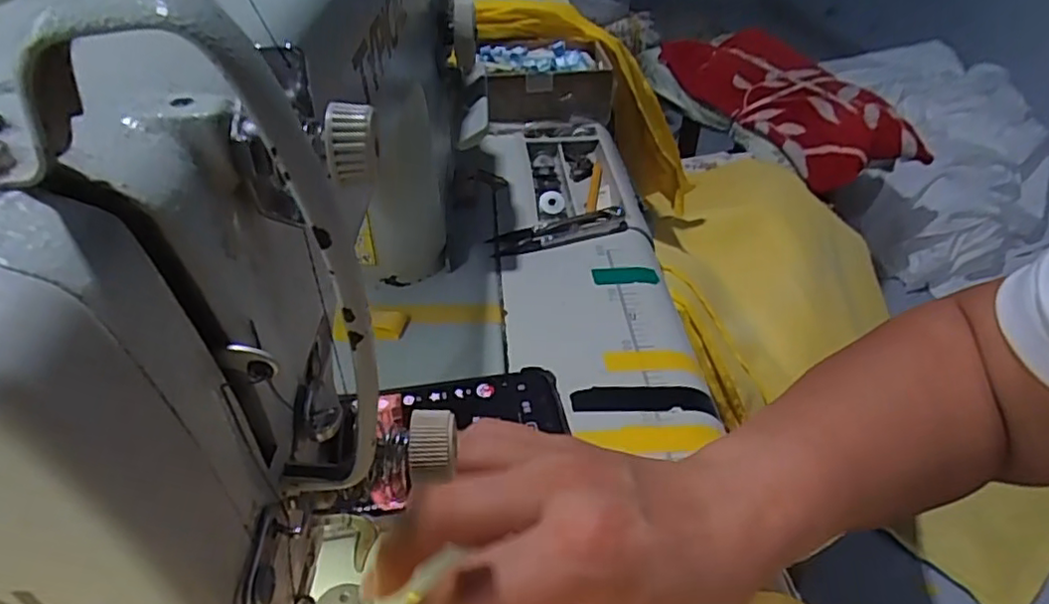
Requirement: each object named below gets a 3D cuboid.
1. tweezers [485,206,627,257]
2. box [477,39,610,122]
[{"bbox_3d":[0.026,-0.052,0.472,0.101,0.014,0.021,-11,40,-15],"label":"tweezers"},{"bbox_3d":[0.017,-0.223,0.660,0.144,0.061,0.118,-5,38,-7],"label":"box"}]

